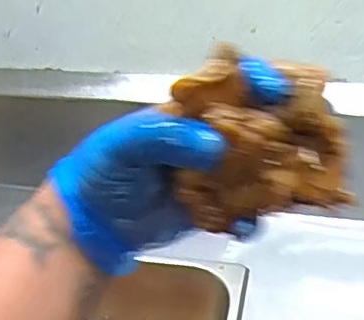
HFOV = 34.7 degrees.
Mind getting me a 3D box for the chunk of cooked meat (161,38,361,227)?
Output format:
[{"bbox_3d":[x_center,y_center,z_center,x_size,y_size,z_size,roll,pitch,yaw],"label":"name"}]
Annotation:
[{"bbox_3d":[0.046,-0.012,0.308,0.096,0.086,0.034,-14,32,-15],"label":"chunk of cooked meat"}]

